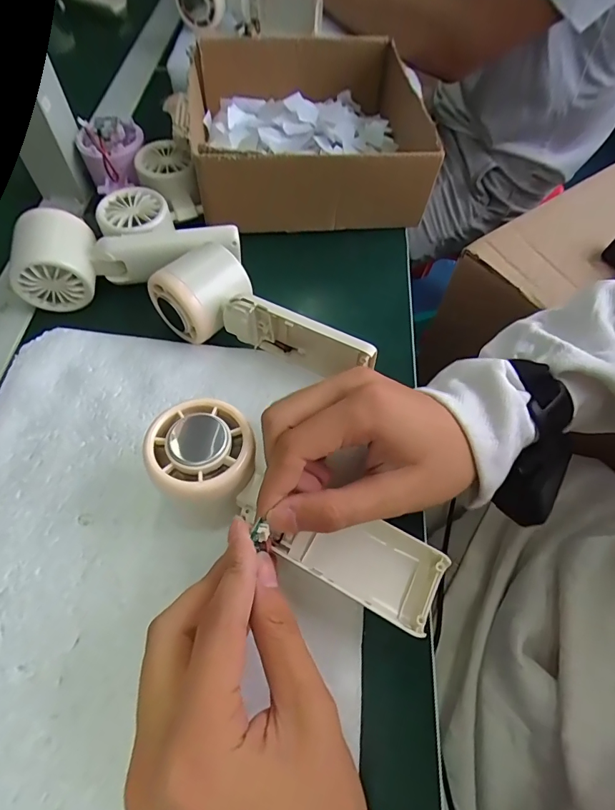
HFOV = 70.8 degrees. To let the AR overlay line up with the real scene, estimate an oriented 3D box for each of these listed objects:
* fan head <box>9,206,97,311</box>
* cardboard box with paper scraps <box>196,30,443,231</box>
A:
[{"bbox_3d":[-0.187,-0.109,0.327,0.055,0.051,0.058,-8,60,-6],"label":"fan head"},{"bbox_3d":[0.000,-0.264,0.412,0.197,0.072,0.207,-5,60,-5],"label":"cardboard box with paper scraps"}]

